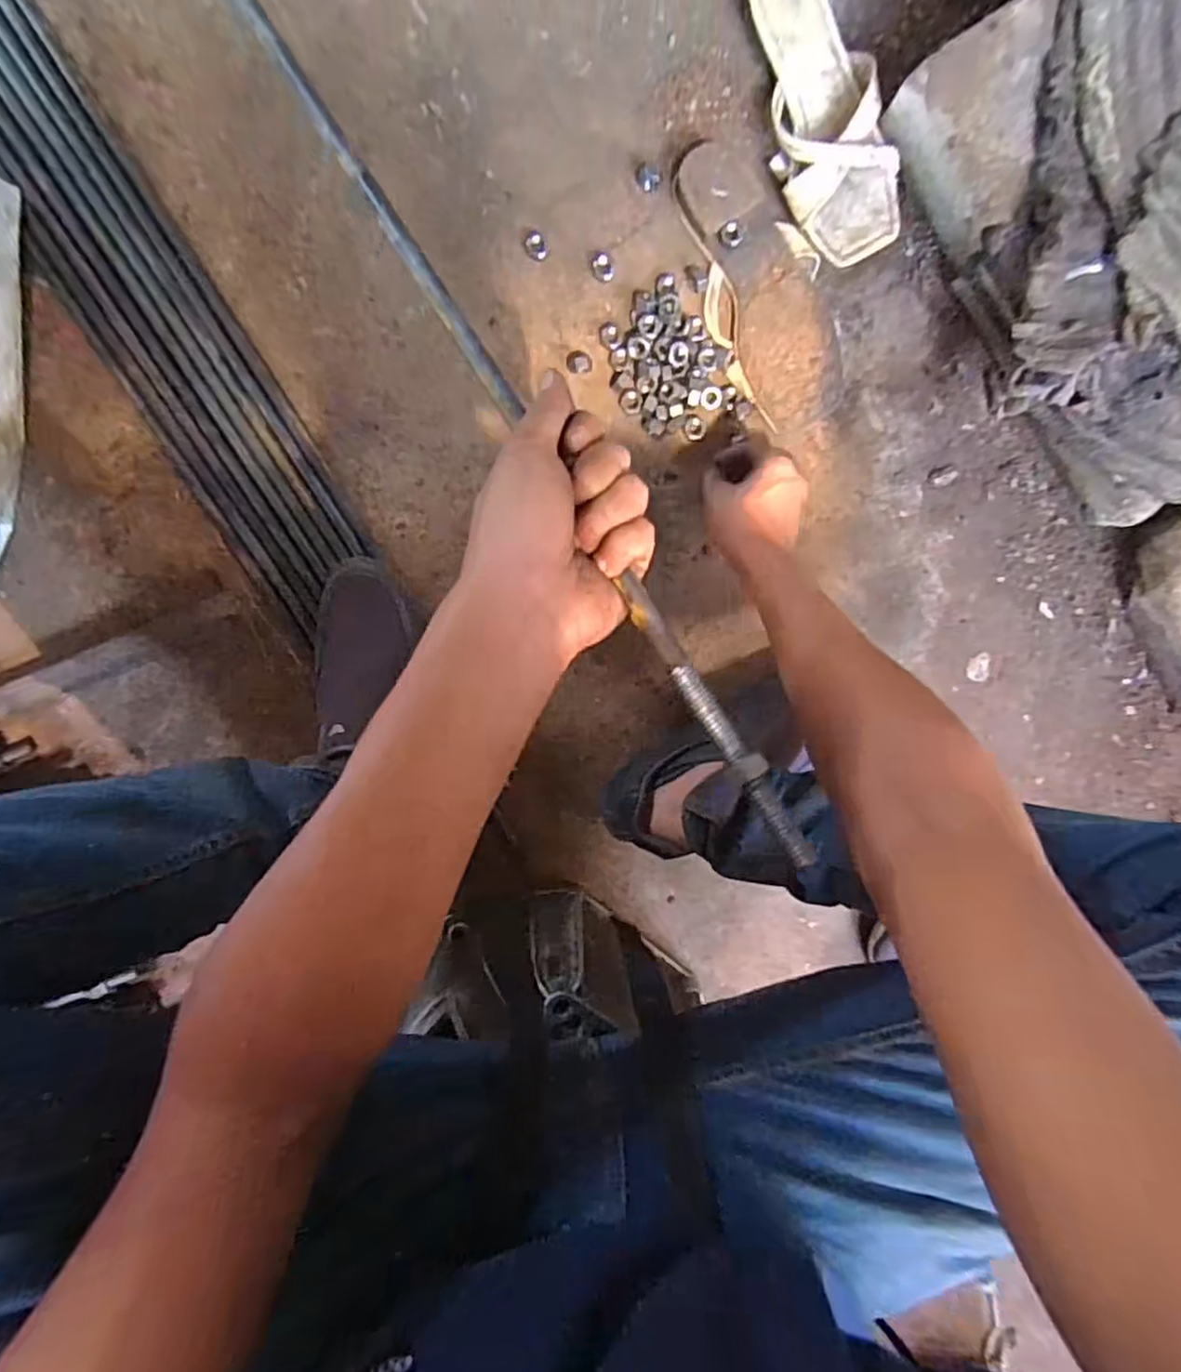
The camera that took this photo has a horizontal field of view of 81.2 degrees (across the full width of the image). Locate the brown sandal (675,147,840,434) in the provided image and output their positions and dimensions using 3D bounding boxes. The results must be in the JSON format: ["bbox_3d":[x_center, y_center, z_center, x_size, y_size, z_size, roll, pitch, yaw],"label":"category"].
[{"bbox_3d":[0.151,-0.350,0.603,0.099,0.020,0.240,-20,98,-1],"label":"brown sandal"}]

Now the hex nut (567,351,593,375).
[{"bbox_3d":[-0.010,-0.287,0.613,0.022,0.007,0.021,1,97,-4],"label":"hex nut"}]

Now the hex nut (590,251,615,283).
[{"bbox_3d":[0.011,-0.366,0.601,0.021,0.011,0.025,0,97,-4],"label":"hex nut"}]

